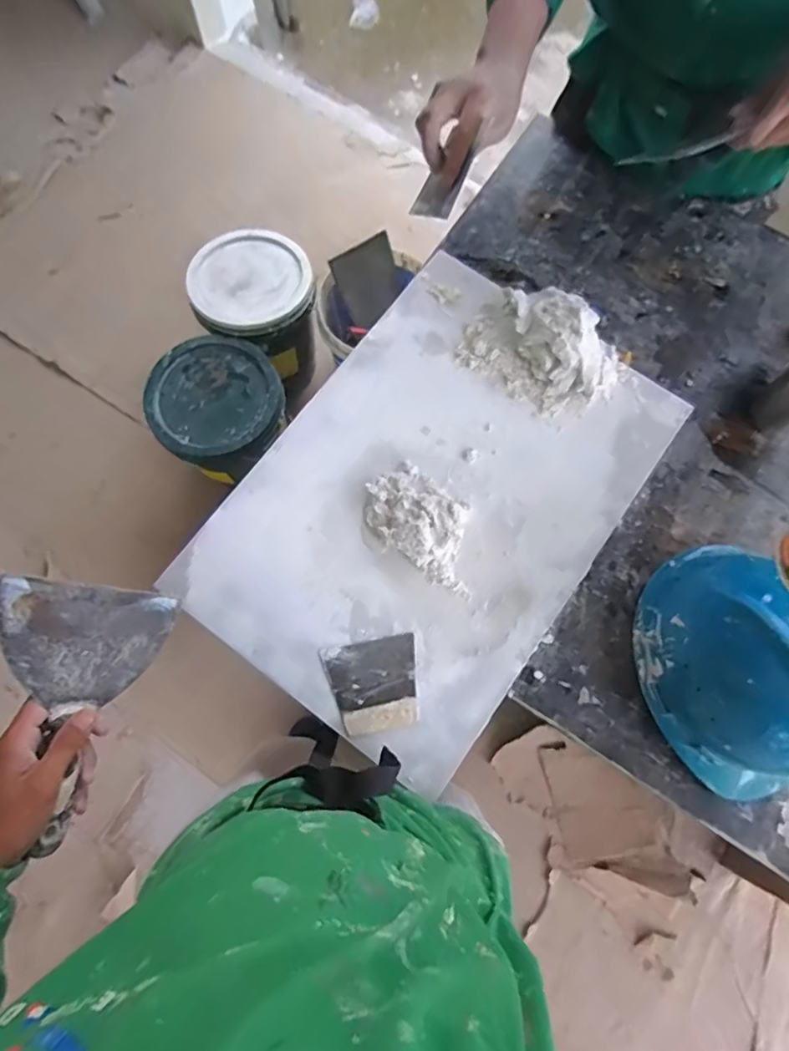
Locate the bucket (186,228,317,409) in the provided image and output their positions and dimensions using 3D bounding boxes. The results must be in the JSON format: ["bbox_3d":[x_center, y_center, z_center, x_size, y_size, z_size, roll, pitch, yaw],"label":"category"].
[{"bbox_3d":[-0.337,-0.555,1.416,0.279,0.278,0.305,0,75,0],"label":"bucket"}]

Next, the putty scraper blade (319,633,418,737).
[{"bbox_3d":[-0.023,0.183,0.633,0.102,0.004,0.099,-12,75,-3],"label":"putty scraper blade"}]

